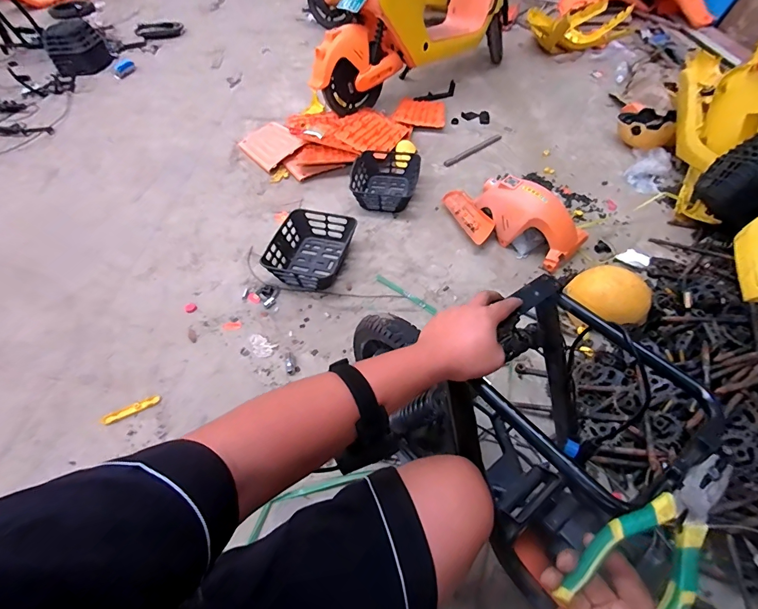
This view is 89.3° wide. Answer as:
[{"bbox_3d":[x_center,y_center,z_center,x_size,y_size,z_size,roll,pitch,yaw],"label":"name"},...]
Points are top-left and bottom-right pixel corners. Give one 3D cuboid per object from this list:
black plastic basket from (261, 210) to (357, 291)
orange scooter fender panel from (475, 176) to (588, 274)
[{"bbox_3d":[-0.243,-0.212,1.459,0.277,0.113,0.343,11,53,9],"label":"black plastic basket"},{"bbox_3d":[0.573,-0.347,1.485,0.181,0.205,0.413,-36,60,-24],"label":"orange scooter fender panel"}]

